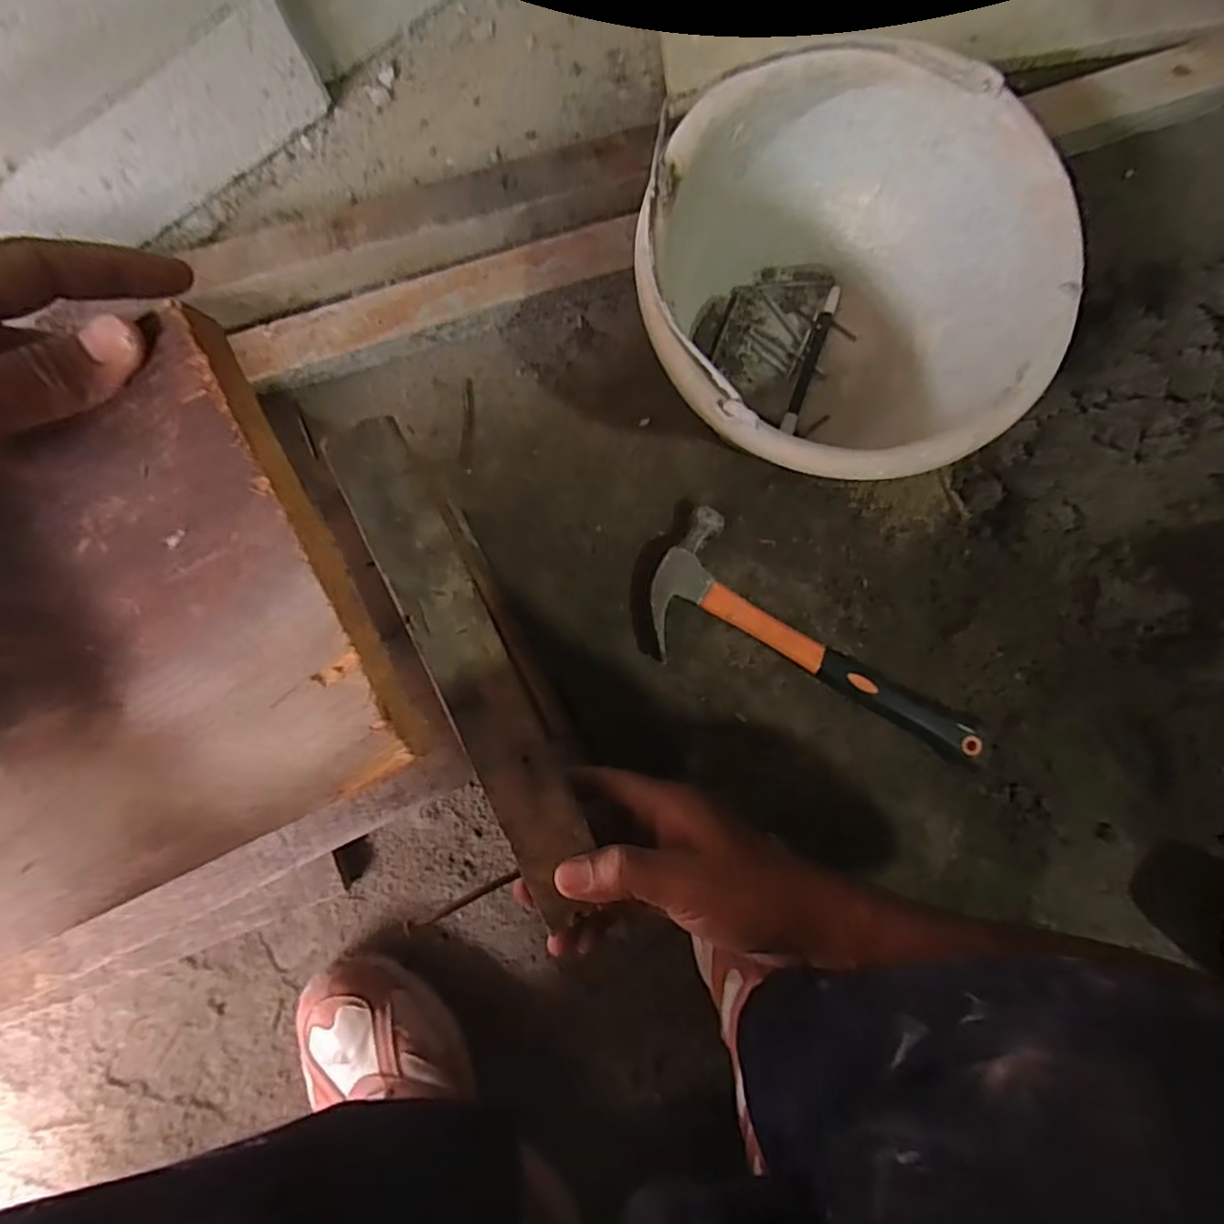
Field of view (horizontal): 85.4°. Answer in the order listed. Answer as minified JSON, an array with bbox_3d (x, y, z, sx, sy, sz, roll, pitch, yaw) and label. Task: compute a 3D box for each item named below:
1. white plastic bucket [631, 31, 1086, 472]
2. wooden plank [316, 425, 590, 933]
[{"bbox_3d":[0.143,-0.196,0.459,0.241,0.168,0.235,0,88,1],"label":"white plastic bucket"},{"bbox_3d":[-0.072,0.014,0.323,0.040,0.012,0.230,-25,89,0],"label":"wooden plank"}]

